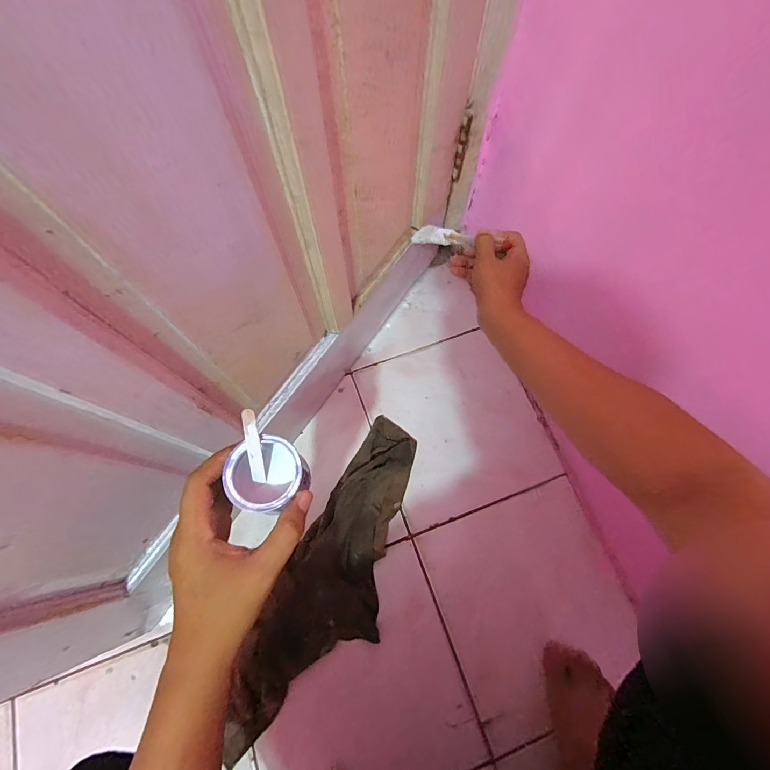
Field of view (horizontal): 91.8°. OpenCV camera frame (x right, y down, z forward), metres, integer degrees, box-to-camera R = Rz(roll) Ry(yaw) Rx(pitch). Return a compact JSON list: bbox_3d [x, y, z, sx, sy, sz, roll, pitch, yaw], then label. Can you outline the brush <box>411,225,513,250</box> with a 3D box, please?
[{"bbox_3d":[0.100,-0.202,0.516,0.146,0.015,0.026,25,70,37],"label":"brush"}]

